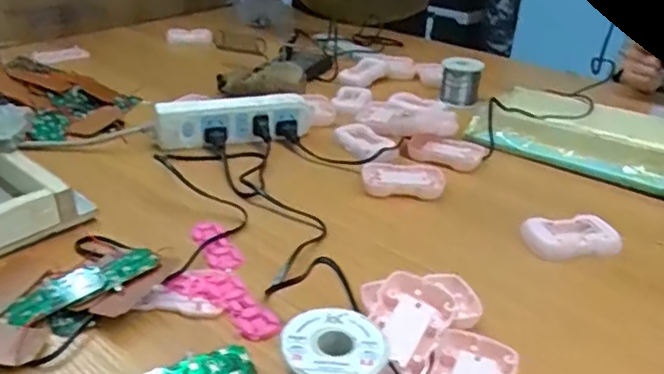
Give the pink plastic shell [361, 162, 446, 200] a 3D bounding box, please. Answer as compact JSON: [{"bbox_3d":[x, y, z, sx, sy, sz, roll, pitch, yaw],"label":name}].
[{"bbox_3d":[0.080,-0.010,0.651,0.091,0.011,0.068,2,28,0],"label":"pink plastic shell"}]

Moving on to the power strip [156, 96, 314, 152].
[{"bbox_3d":[-0.115,-0.083,0.725,0.197,0.049,0.038,-10,31,-22],"label":"power strip"}]

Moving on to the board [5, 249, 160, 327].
[{"bbox_3d":[-0.195,0.075,0.460,0.112,0.005,0.042,-23,38,-24],"label":"board"}]

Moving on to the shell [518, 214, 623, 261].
[{"bbox_3d":[0.229,0.046,0.559,0.081,0.019,0.044,-2,29,-7],"label":"shell"}]

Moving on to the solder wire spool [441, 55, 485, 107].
[{"bbox_3d":[0.200,-0.165,0.906,0.057,0.064,0.057,10,29,14],"label":"solder wire spool"}]

